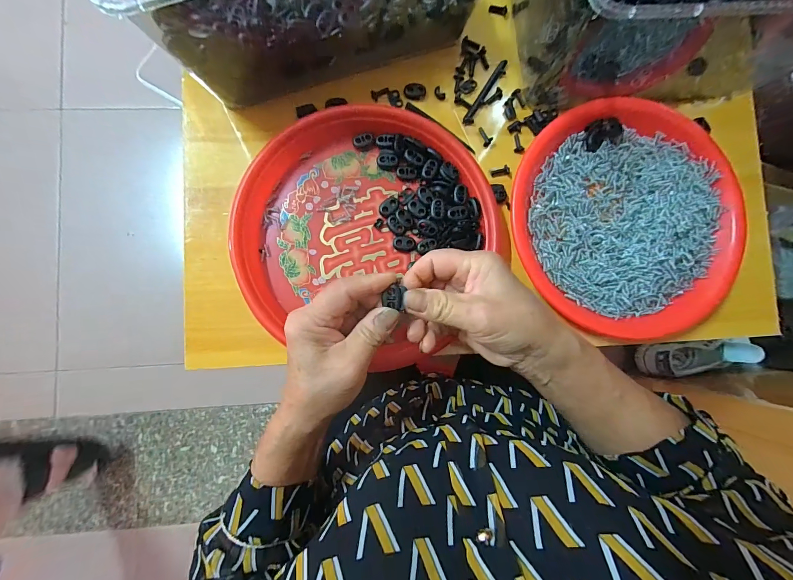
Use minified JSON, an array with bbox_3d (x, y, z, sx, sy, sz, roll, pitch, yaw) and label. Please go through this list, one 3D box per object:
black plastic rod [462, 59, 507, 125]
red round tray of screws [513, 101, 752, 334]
[{"bbox_3d":[0.090,-0.199,0.360,0.011,0.005,0.077,33,84,-1],"label":"black plastic rod"},{"bbox_3d":[0.222,-0.067,0.342,0.220,0.024,0.223,0,86,-4],"label":"red round tray of screws"}]

